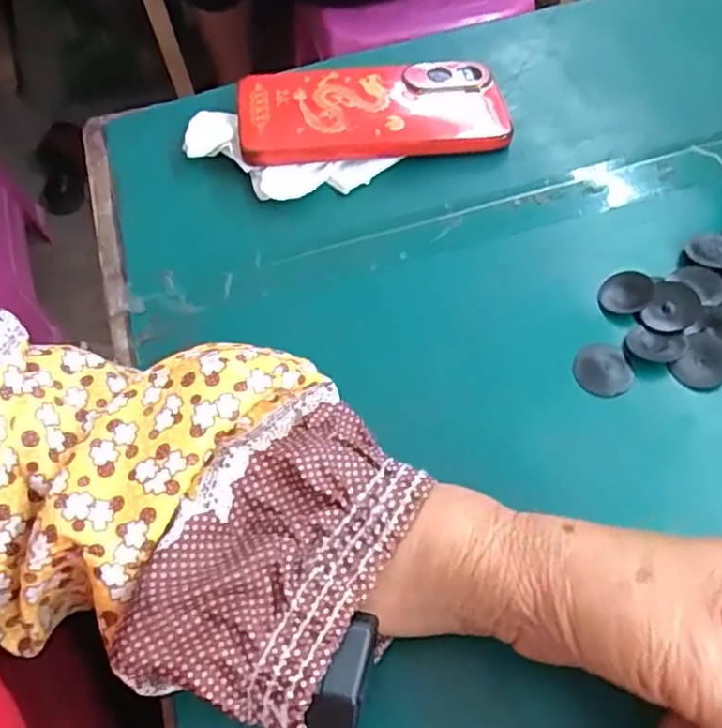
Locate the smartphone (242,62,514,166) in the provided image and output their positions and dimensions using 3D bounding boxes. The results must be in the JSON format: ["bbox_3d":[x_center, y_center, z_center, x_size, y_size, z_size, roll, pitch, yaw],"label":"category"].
[{"bbox_3d":[0.007,-0.156,0.403,0.159,0.011,0.071,-7,64,-7],"label":"smartphone"}]

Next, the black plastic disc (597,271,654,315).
[{"bbox_3d":[0.137,-0.037,0.341,0.024,0.006,0.027,19,67,24],"label":"black plastic disc"}]

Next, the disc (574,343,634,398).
[{"bbox_3d":[0.118,0.003,0.321,0.027,0.004,0.027,-1,60,2],"label":"disc"}]

